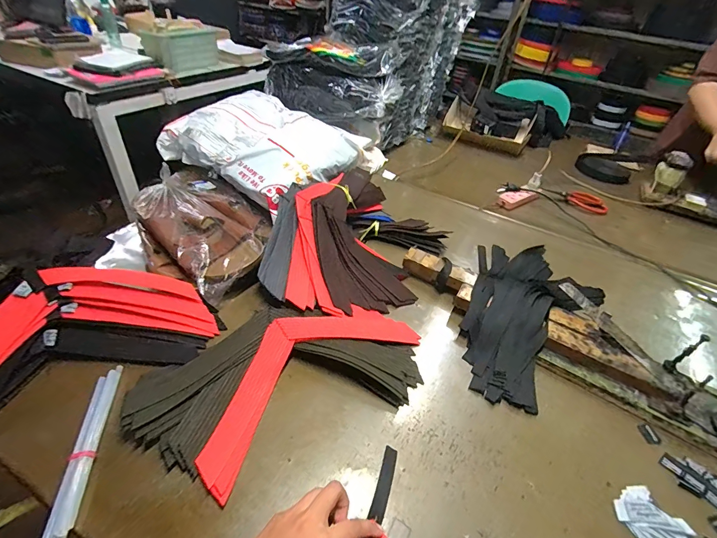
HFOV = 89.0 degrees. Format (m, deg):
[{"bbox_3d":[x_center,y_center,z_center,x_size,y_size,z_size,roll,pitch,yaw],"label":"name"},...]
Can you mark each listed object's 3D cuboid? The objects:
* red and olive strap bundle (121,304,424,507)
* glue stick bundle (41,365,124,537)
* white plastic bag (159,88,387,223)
[{"bbox_3d":[-0.086,0.136,0.480,0.368,0.047,0.183,-18,46,-26],"label":"red and olive strap bundle"},{"bbox_3d":[-0.296,0.189,0.397,0.023,0.017,0.190,-4,42,-12],"label":"glue stick bundle"},{"bbox_3d":[-0.170,-0.267,0.739,0.315,0.095,0.303,26,44,21],"label":"white plastic bag"}]

